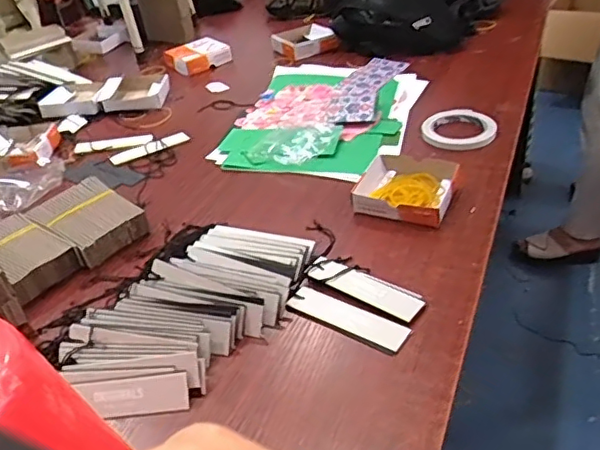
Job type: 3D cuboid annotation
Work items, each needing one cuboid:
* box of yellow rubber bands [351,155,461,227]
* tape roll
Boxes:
[{"bbox_3d":[0.134,-0.047,0.740,0.114,0.032,0.112,7,38,19],"label":"box of yellow rubber bands"},{"bbox_3d":[0.236,-0.148,0.873,0.104,0.016,0.116,-5,43,11],"label":"tape roll"}]

